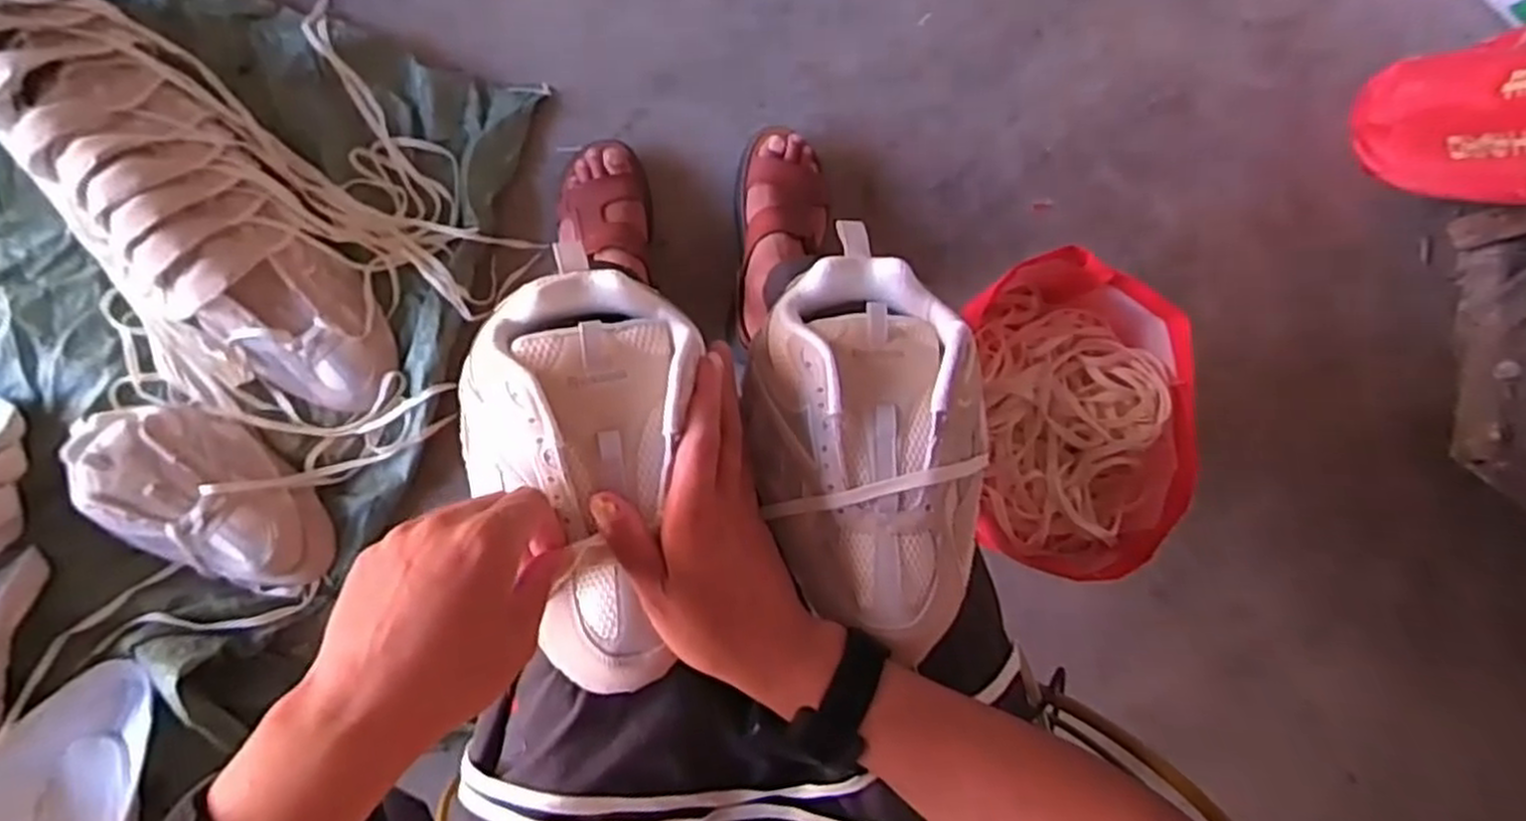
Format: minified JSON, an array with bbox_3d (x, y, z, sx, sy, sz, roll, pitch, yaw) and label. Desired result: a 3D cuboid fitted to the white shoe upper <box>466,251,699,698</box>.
[{"bbox_3d":[-0.099,0.032,0.431,0.125,0.058,0.232,-3,91,-7],"label":"white shoe upper"}]

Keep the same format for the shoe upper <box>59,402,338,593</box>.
[{"bbox_3d":[-0.574,0.091,0.810,0.251,0.090,0.144,41,81,-1],"label":"shoe upper"}]

